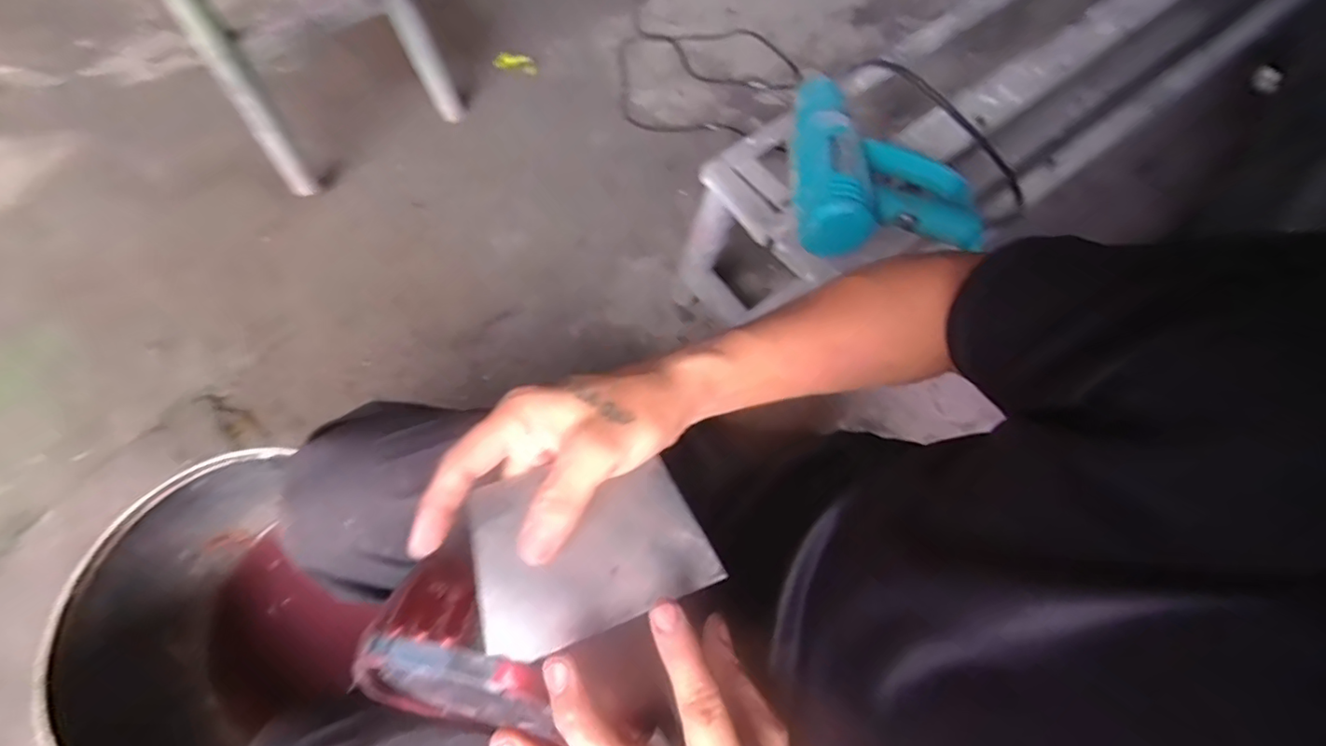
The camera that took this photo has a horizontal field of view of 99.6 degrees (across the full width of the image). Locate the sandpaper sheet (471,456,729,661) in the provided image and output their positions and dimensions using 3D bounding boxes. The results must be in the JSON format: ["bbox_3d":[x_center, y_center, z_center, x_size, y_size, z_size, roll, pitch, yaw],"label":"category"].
[{"bbox_3d":[-0.039,0.088,0.297,0.117,0.022,0.088,-20,73,-6],"label":"sandpaper sheet"}]

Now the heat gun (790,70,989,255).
[{"bbox_3d":[0.230,-0.235,0.595,0.196,0.064,0.228,-6,70,-1],"label":"heat gun"}]

